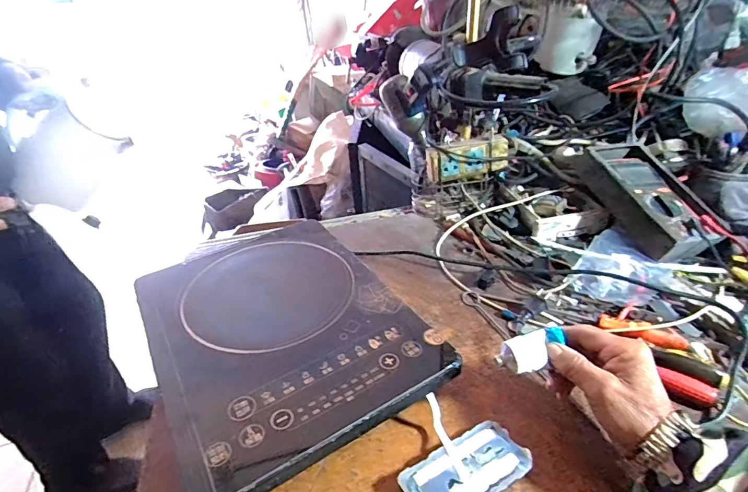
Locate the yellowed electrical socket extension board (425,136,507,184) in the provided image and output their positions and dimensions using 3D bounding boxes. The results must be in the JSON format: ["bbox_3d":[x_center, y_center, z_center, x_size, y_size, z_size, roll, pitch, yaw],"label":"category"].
[{"bbox_3d":[0.162,-0.145,0.699,0.141,0.056,0.033,-8,35,-4],"label":"yellowed electrical socket extension board"}]

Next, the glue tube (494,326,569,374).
[{"bbox_3d":[0.150,0.100,0.398,0.064,0.025,0.027,-18,37,-17],"label":"glue tube"}]

